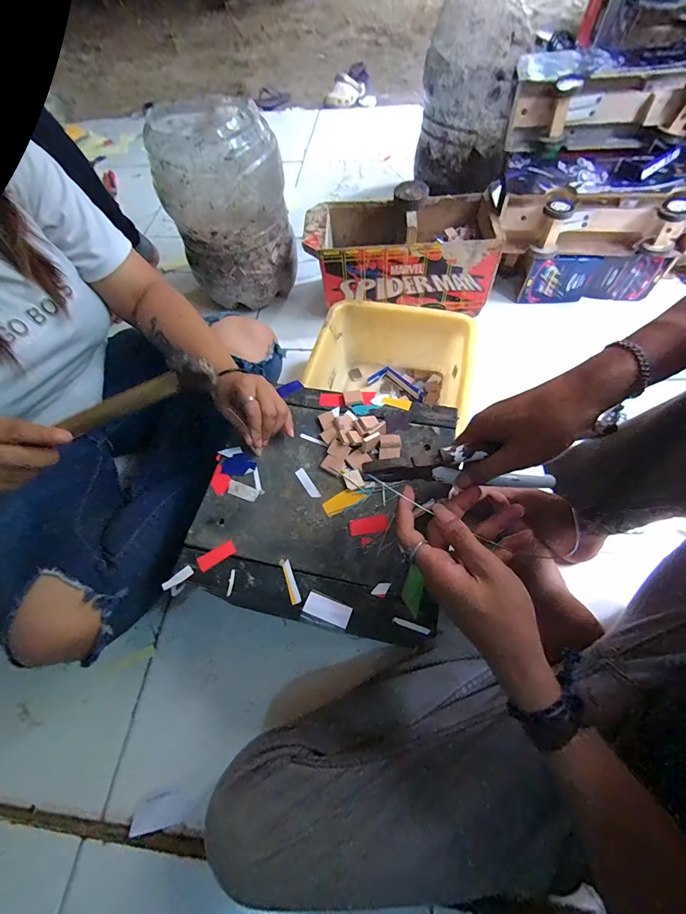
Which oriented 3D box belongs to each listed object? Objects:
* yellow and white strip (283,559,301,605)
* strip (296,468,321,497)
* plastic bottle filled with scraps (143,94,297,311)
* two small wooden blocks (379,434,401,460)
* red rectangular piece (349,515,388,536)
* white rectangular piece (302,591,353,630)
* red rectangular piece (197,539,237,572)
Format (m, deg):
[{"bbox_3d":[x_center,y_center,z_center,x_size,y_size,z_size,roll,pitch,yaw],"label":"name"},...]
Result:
[{"bbox_3d":[-0.055,0.130,0.384,0.009,0.004,0.045,-20,62,-7],"label":"yellow and white strip"},{"bbox_3d":[-0.042,0.031,0.437,0.011,0.004,0.044,-31,64,-12],"label":"strip"},{"bbox_3d":[-0.236,-0.517,0.783,0.226,0.324,0.244,-18,62,-6],"label":"plastic bottle filled with scraps"},{"bbox_3d":[0.057,-0.012,0.448,0.025,0.012,0.034,2,62,5],"label":"two small wooden blocks"},{"bbox_3d":[0.028,0.073,0.400,0.041,0.004,0.017,-9,62,-1],"label":"red rectangular piece"},{"bbox_3d":[-0.015,0.148,0.361,0.045,0.008,0.021,19,65,13],"label":"white rectangular piece"},{"bbox_3d":[-0.137,0.106,0.401,0.040,0.004,0.017,-33,65,-13],"label":"red rectangular piece"}]

